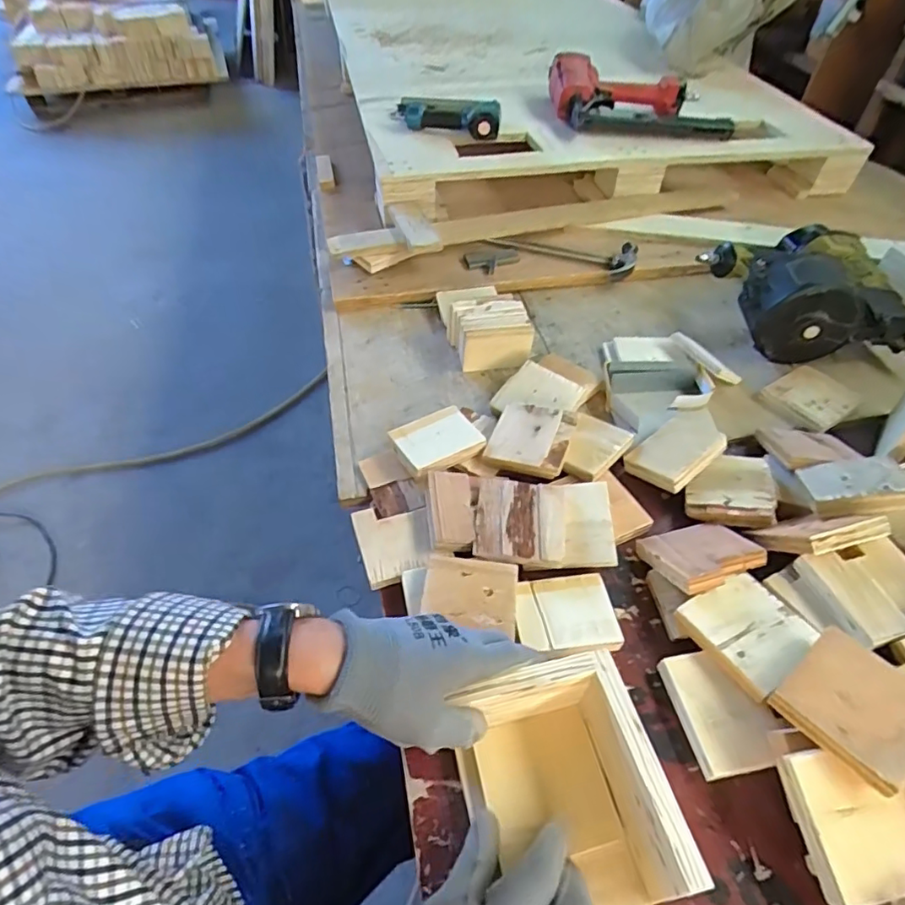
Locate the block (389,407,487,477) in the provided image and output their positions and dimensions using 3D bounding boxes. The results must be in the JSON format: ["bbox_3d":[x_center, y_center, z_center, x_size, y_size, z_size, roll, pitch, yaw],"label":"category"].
[{"bbox_3d":[-0.016,-0.012,0.624,0.090,0.023,0.071,-29,57,-23],"label":"block"}]

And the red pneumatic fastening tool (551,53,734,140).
[{"bbox_3d":[0.356,-0.682,1.061,0.318,0.087,0.213,2,48,1],"label":"red pneumatic fastening tool"}]

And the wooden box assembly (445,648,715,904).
[{"bbox_3d":[0.086,0.244,0.361,0.105,0.079,0.183,-12,50,-11],"label":"wooden box assembly"}]

